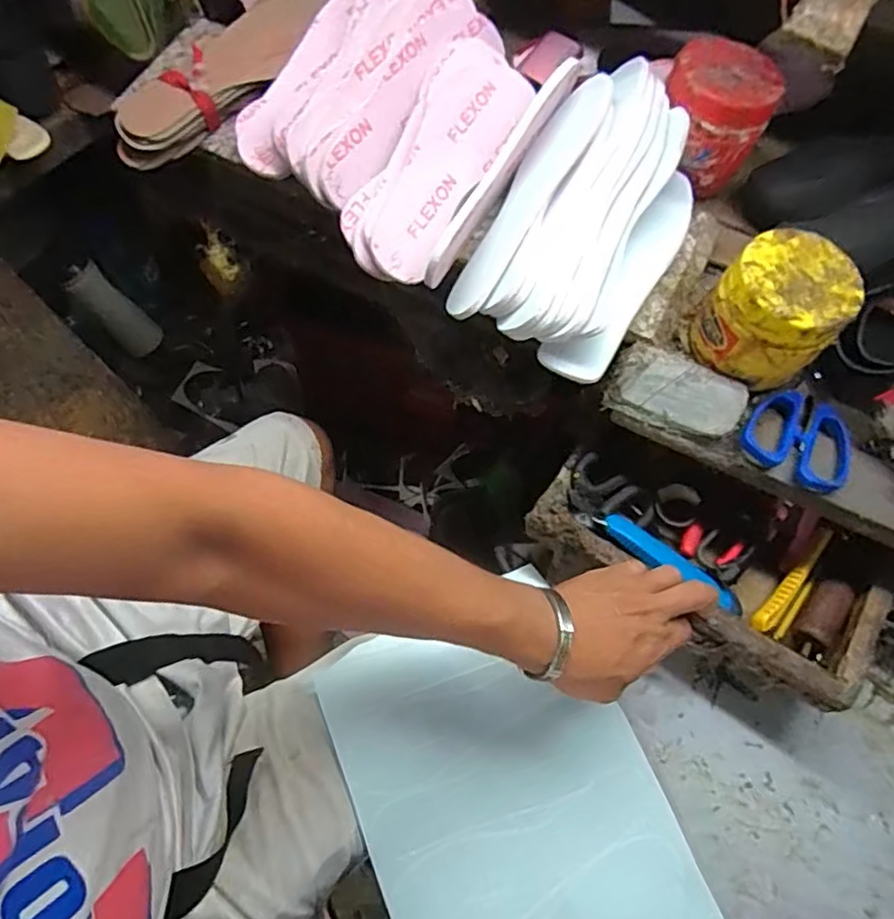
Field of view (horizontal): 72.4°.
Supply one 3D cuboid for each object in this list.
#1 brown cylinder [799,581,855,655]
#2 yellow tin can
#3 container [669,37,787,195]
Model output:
[{"bbox_3d":[0.327,0.135,0.531,0.025,0.023,0.067,34,69,10],"label":"brown cylinder"},{"bbox_3d":[0.260,-0.118,0.492,0.098,0.086,0.089,32,69,10],"label":"yellow tin can"},{"bbox_3d":[0.240,-0.313,0.558,0.093,0.085,0.101,23,68,6],"label":"container"}]

